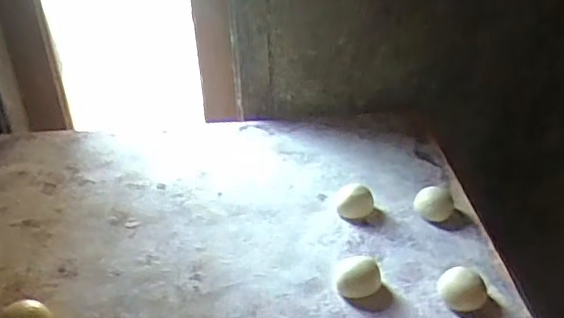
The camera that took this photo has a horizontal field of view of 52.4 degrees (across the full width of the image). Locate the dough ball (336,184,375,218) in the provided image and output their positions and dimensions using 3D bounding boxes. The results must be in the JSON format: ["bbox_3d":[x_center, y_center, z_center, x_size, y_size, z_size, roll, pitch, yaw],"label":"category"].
[{"bbox_3d":[0.079,0.042,0.629,0.038,0.021,0.042,-1,33,2],"label":"dough ball"}]

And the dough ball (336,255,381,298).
[{"bbox_3d":[0.071,0.109,0.531,0.038,0.025,0.039,-2,33,1],"label":"dough ball"}]

